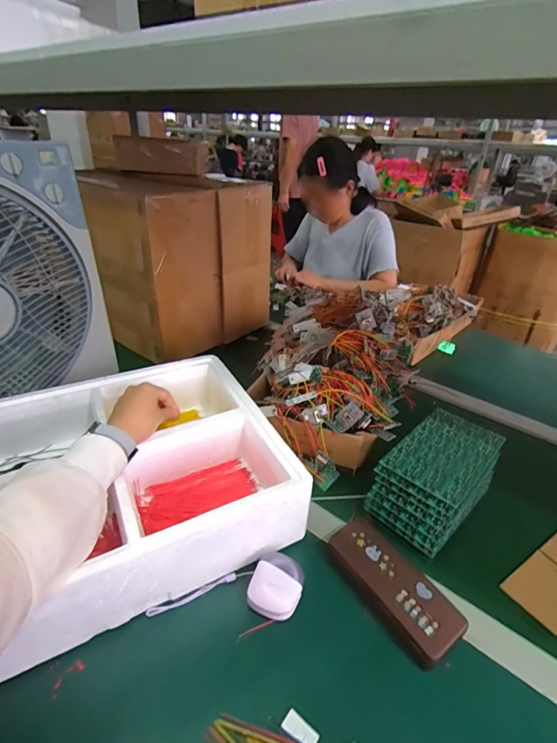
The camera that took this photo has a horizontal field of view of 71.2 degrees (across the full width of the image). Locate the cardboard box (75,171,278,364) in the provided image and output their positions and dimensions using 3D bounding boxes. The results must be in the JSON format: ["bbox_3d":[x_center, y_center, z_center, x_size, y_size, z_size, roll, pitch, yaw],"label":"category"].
[{"bbox_3d":[-0.204,-0.237,0.888,0.202,0.332,0.353,21,36,27],"label":"cardboard box"}]

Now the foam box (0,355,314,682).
[{"bbox_3d":[-0.208,0.134,0.507,0.391,0.106,0.332,-14,35,-26],"label":"foam box"}]

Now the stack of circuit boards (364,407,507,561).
[{"bbox_3d":[0.224,0.146,0.549,0.182,0.091,0.106,-24,40,-37],"label":"stack of circuit boards"}]

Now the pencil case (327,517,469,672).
[{"bbox_3d":[0.125,0.237,0.435,0.071,0.028,0.155,-17,37,-30],"label":"pencil case"}]

